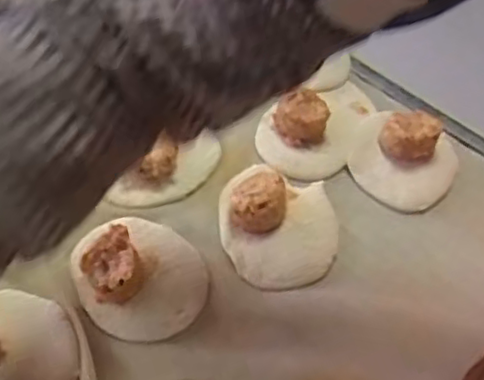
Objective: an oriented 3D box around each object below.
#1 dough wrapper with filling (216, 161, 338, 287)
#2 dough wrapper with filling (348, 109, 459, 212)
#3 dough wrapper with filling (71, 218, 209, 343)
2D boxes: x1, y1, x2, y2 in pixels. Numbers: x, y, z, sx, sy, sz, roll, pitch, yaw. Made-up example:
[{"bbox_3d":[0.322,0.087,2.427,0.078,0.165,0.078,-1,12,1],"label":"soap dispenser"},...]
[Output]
[{"bbox_3d":[0.027,0.019,0.476,0.081,0.032,0.094,-1,59,-3],"label":"dough wrapper with filling"},{"bbox_3d":[0.122,-0.028,0.506,0.078,0.031,0.075,1,59,-2],"label":"dough wrapper with filling"},{"bbox_3d":[-0.066,0.055,0.448,0.081,0.032,0.079,1,59,-2],"label":"dough wrapper with filling"}]

